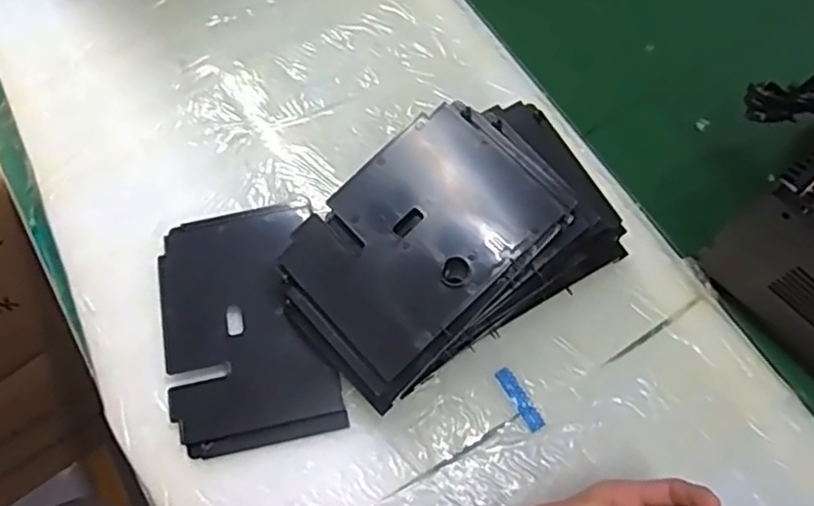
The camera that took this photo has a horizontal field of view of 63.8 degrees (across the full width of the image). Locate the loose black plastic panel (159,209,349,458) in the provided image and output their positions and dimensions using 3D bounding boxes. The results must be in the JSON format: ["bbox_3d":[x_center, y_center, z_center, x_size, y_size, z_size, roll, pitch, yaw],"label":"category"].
[{"bbox_3d":[-0.122,0.053,0.498,0.119,0.013,0.180,-12,70,-3],"label":"loose black plastic panel"}]

